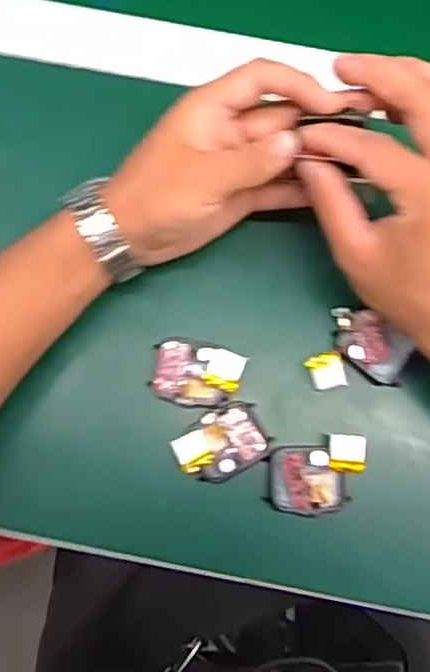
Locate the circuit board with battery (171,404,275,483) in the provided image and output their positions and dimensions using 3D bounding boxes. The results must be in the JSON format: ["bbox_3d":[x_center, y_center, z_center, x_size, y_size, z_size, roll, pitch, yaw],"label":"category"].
[{"bbox_3d":[0.005,0.063,0.356,0.052,0.013,0.037,-29,82,-4],"label":"circuit board with battery"}]

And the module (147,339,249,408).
[{"bbox_3d":[-0.010,0.023,0.367,0.052,0.016,0.038,10,81,1],"label":"module"}]

